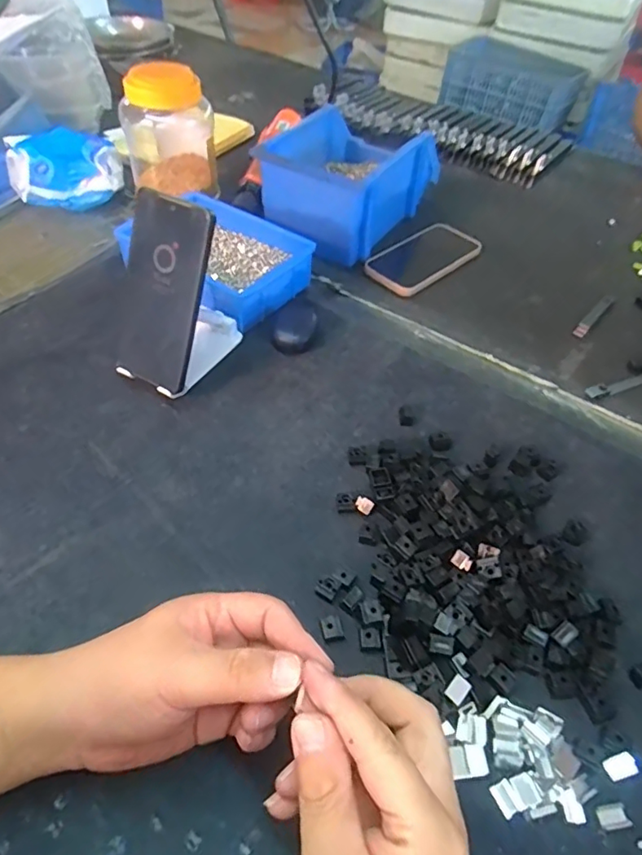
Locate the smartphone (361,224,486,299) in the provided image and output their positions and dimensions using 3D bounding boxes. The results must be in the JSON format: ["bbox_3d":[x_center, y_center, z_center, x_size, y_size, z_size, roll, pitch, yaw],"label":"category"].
[{"bbox_3d":[0.132,-0.219,0.676,0.165,0.009,0.083,-33,58,-28],"label":"smartphone"}]

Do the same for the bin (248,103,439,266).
[{"bbox_3d":[0.041,-0.337,0.710,0.159,0.107,0.246,26,52,18],"label":"bin"}]

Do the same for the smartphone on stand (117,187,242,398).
[{"bbox_3d":[-0.135,-0.119,0.480,0.081,0.158,0.115,22,51,15],"label":"smartphone on stand"}]

